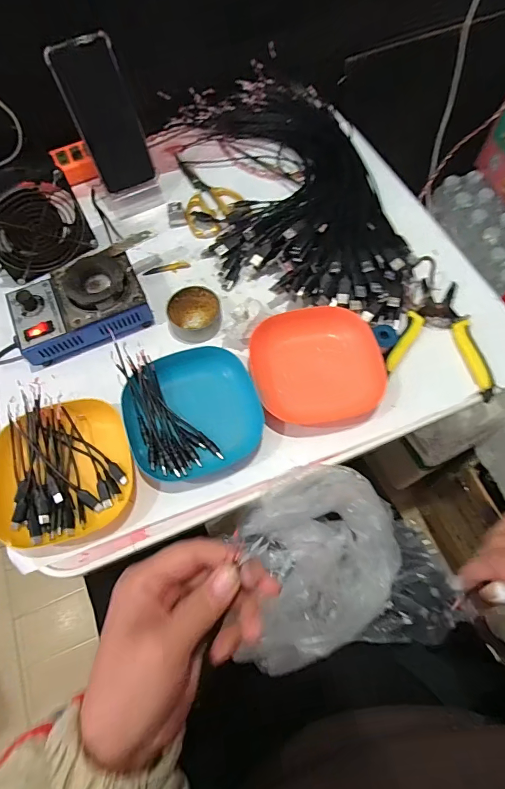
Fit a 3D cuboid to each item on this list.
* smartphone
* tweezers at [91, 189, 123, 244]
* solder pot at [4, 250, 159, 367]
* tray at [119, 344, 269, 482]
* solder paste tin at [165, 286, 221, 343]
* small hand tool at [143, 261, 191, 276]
[{"bbox_3d":[-0.188,-0.358,0.537,0.076,0.161,0.015,-25,36,-9],"label":"smartphone"},{"bbox_3d":[-0.212,-0.257,0.593,0.017,0.011,0.102,-24,68,-8],"label":"tweezers"},{"bbox_3d":[-0.206,-0.108,0.486,0.151,0.051,0.099,-26,68,-9],"label":"solder pot"},{"bbox_3d":[-0.064,0.017,0.444,0.136,0.022,0.135,-16,67,-5],"label":"tray"},{"bbox_3d":[-0.070,-0.097,0.503,0.063,0.027,0.061,-1,66,2],"label":"solder paste tin"},{"bbox_3d":[-0.113,-0.167,0.548,0.060,0.006,0.014,-15,67,-5],"label":"small hand tool"}]

